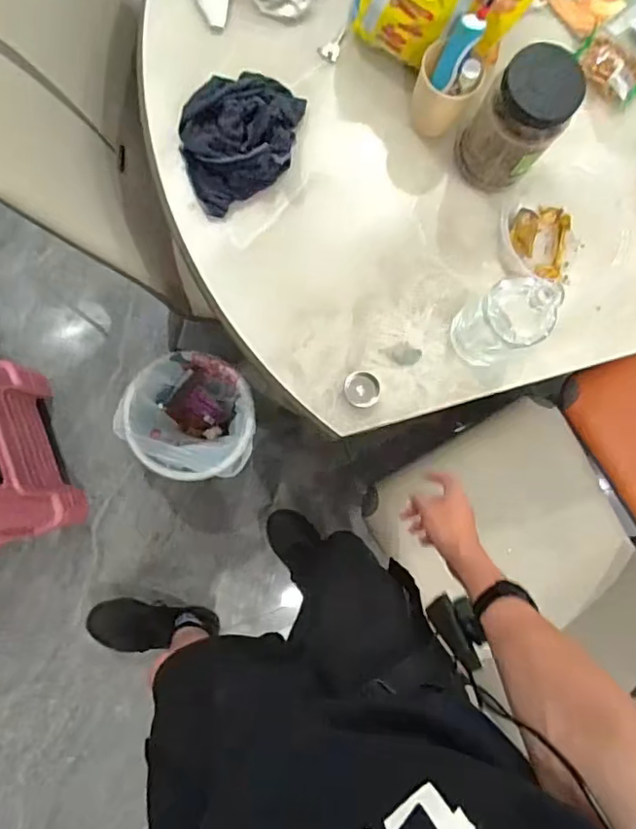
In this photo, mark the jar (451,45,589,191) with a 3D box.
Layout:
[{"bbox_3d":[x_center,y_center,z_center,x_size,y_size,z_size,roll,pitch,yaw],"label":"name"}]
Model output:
[{"bbox_3d":[0.240,-0.351,0.690,0.097,0.167,0.083,37,83,-1],"label":"jar"}]

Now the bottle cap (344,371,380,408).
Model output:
[{"bbox_3d":[0.059,-0.033,0.728,0.046,0.018,0.046,0,85,-5],"label":"bottle cap"}]

